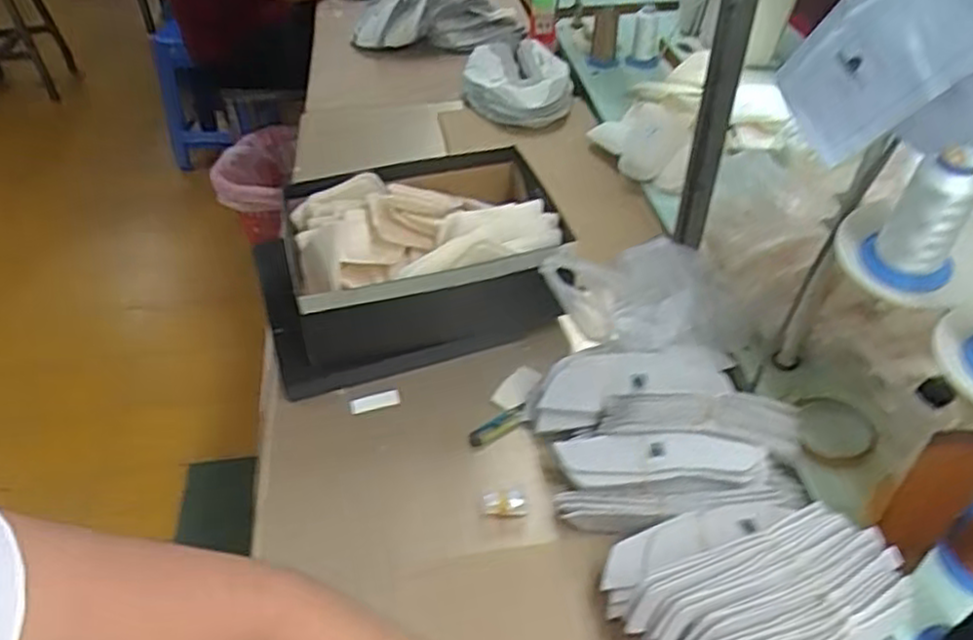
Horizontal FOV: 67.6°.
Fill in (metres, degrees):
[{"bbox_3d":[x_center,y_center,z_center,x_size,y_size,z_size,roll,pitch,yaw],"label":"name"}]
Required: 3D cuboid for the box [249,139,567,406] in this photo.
[{"bbox_3d":[-0.103,-0.086,0.949,0.372,0.158,0.279,-13,43,-11],"label":"box"}]

